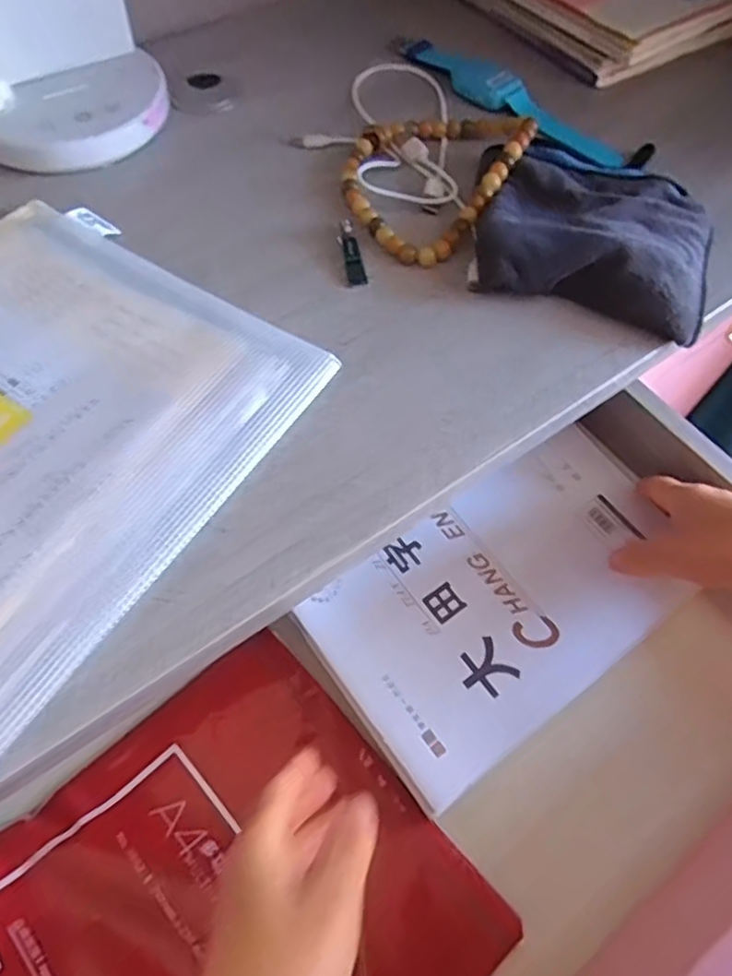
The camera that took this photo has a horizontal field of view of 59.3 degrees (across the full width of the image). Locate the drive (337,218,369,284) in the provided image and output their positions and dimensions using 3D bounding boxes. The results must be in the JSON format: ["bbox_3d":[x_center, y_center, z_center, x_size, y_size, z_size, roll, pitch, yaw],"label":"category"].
[{"bbox_3d":[-0.009,-0.151,0.413,0.012,0.004,0.049,-10,75,-10],"label":"drive"}]

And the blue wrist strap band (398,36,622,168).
[{"bbox_3d":[0.105,-0.317,0.516,0.043,0.014,0.234,-35,68,-22],"label":"blue wrist strap band"}]

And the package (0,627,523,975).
[{"bbox_3d":[-0.095,0.228,0.305,0.281,0.049,0.216,-30,62,-34],"label":"package"}]

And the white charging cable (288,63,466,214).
[{"bbox_3d":[0.007,-0.272,0.486,0.118,0.016,0.182,0,59,-4],"label":"white charging cable"}]

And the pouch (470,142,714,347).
[{"bbox_3d":[0.149,-0.173,0.420,0.156,0.035,0.151,16,60,5],"label":"pouch"}]

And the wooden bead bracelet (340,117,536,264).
[{"bbox_3d":[0.040,-0.224,0.445,0.112,0.026,0.158,27,61,12],"label":"wooden bead bracelet"}]

